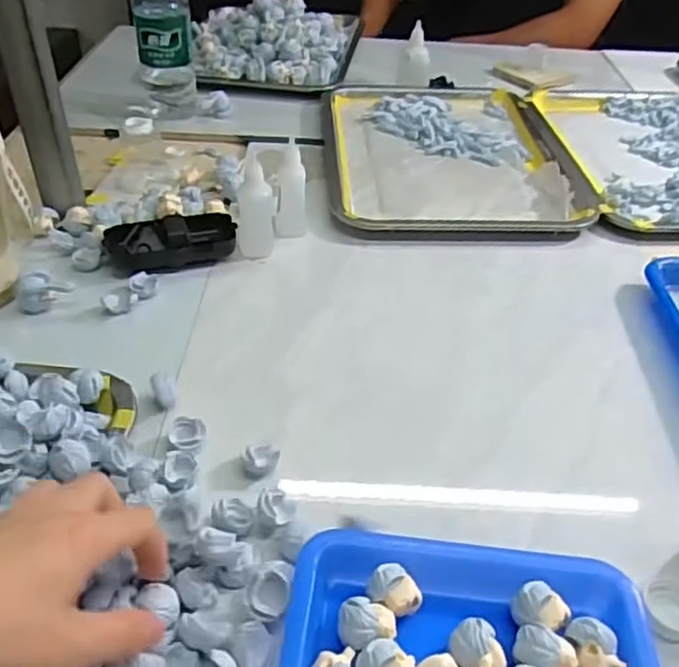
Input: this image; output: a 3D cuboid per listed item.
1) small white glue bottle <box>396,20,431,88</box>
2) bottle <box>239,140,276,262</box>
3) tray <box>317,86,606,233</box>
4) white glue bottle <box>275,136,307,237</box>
[{"bbox_3d":[0.100,-0.366,0.888,0.043,0.080,0.028,4,40,2],"label":"small white glue bottle"},{"bbox_3d":[-0.074,-0.112,0.588,0.031,0.091,0.027,3,40,1],"label":"bottle"},{"bbox_3d":[0.123,-0.214,0.775,0.272,0.023,0.352,-1,40,-4],"label":"tray"},{"bbox_3d":[-0.046,-0.132,0.618,0.028,0.086,0.024,-2,40,-5],"label":"white glue bottle"}]

